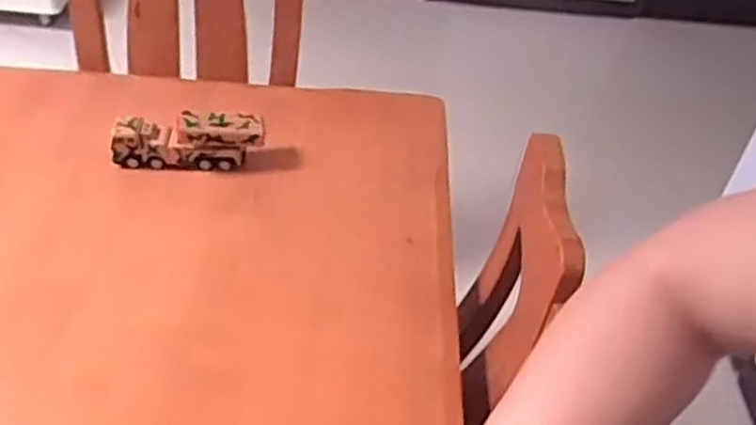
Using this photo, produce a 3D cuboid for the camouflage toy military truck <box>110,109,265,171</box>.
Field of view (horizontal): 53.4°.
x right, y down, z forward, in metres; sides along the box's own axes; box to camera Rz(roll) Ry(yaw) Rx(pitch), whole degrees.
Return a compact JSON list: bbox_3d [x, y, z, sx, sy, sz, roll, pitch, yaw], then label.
[{"bbox_3d":[-0.239,-0.094,0.949,0.187,0.062,0.055,-5,43,-9],"label":"camouflage toy military truck"}]

